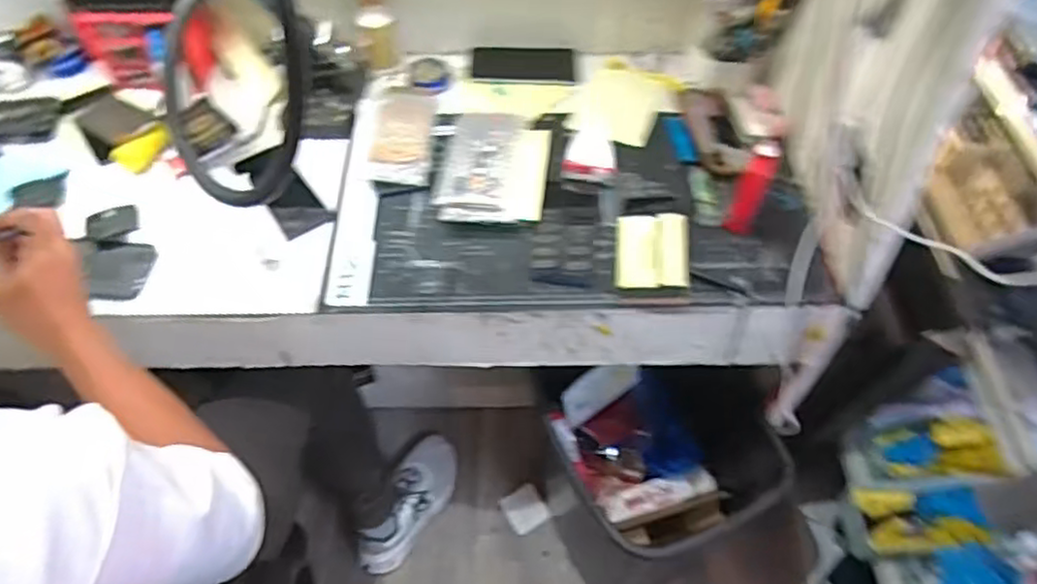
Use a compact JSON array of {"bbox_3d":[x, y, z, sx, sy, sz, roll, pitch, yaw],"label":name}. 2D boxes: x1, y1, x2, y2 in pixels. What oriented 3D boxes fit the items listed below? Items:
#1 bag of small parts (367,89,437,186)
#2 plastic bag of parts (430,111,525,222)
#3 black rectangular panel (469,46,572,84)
[{"bbox_3d":[-0.151,-0.209,0.909,0.078,0.014,0.167,1,54,0],"label":"bag of small parts"},{"bbox_3d":[-0.044,-0.164,0.863,0.098,0.027,0.180,4,54,2],"label":"plastic bag of parts"},{"bbox_3d":[0.008,-0.334,1.015,0.146,0.012,0.076,1,54,0],"label":"black rectangular panel"}]

